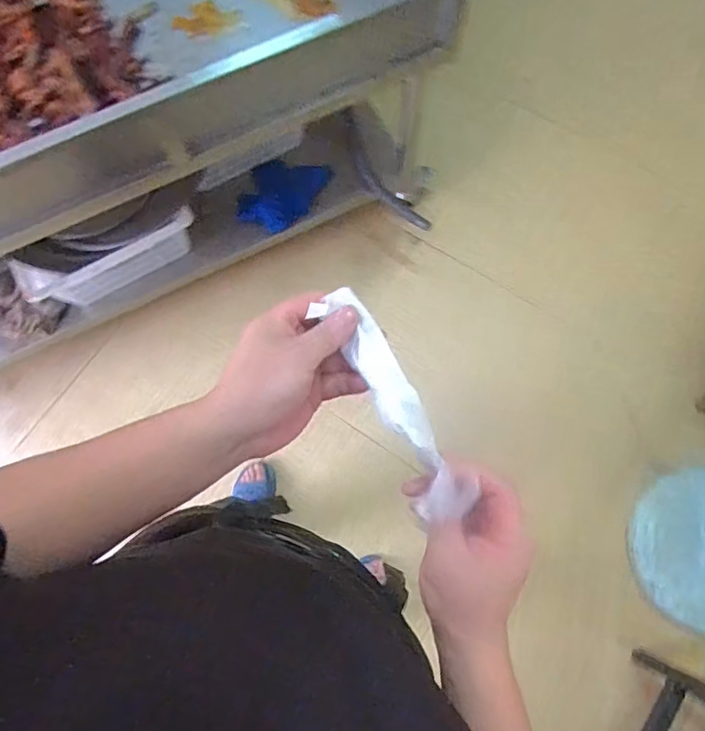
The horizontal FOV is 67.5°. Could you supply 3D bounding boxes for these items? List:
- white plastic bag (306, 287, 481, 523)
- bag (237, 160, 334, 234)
[{"bbox_3d":[0.027,0.023,0.363,0.034,0.029,0.171,-26,68,-6],"label":"white plastic bag"},{"bbox_3d":[-0.171,-0.435,1.330,0.251,0.139,0.084,-31,75,-7],"label":"bag"}]

